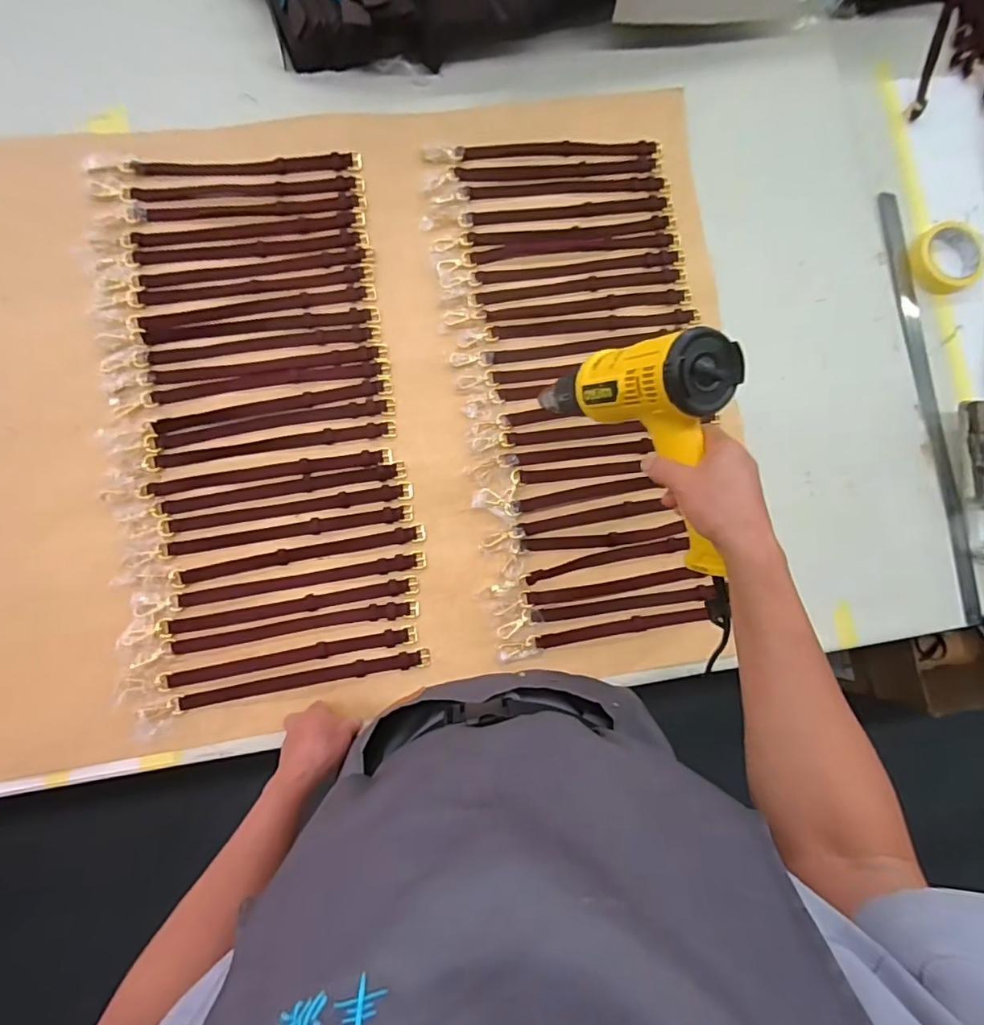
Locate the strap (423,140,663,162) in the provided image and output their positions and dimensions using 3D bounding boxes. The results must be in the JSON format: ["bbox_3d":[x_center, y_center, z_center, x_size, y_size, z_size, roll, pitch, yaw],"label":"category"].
[{"bbox_3d":[0.074,-0.501,0.758,0.331,0.010,0.025,-6,85,-6],"label":"strap"}]

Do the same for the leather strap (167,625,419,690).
[{"bbox_3d":[-0.233,0.171,0.649,0.288,0.007,0.020,-10,85,-6],"label":"leather strap"}]

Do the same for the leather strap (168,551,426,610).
[{"bbox_3d":[-0.230,0.082,0.663,0.298,0.015,0.020,-10,85,-6],"label":"leather strap"}]

